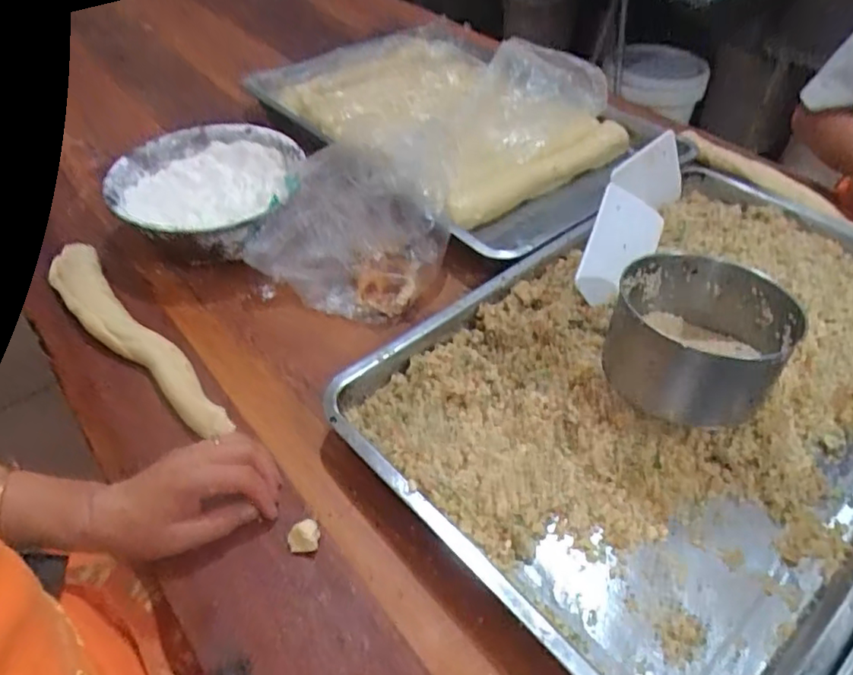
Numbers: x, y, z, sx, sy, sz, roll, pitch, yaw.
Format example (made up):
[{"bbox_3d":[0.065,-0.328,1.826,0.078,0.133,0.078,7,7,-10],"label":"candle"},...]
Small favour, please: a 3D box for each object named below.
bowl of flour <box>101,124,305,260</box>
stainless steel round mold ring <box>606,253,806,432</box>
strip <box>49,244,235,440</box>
[{"bbox_3d":[-0.250,-0.170,0.705,0.199,0.058,0.200,-2,46,-2],"label":"bowl of flour"},{"bbox_3d":[0.225,-0.006,0.504,0.132,0.080,0.133,0,46,0],"label":"stainless steel round mold ring"},{"bbox_3d":[-0.291,-0.003,0.602,0.323,0.015,0.052,37,56,26],"label":"strip"}]

